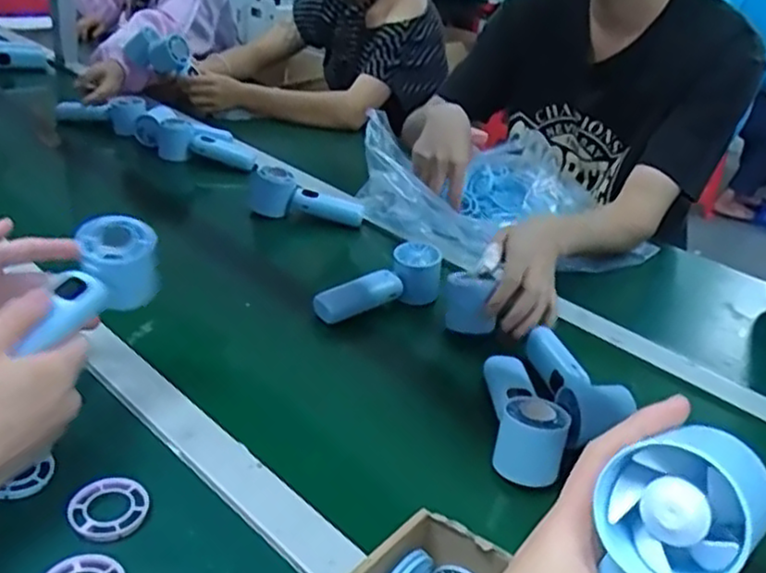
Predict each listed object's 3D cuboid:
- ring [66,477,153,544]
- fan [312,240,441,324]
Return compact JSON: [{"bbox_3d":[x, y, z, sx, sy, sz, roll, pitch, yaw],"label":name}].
[{"bbox_3d":[-0.189,0.153,0.485,0.051,0.008,0.051,5,30,-3],"label":"ring"},{"bbox_3d":[-0.008,-0.003,0.771,0.156,0.060,0.041,-16,37,-34],"label":"fan"}]

